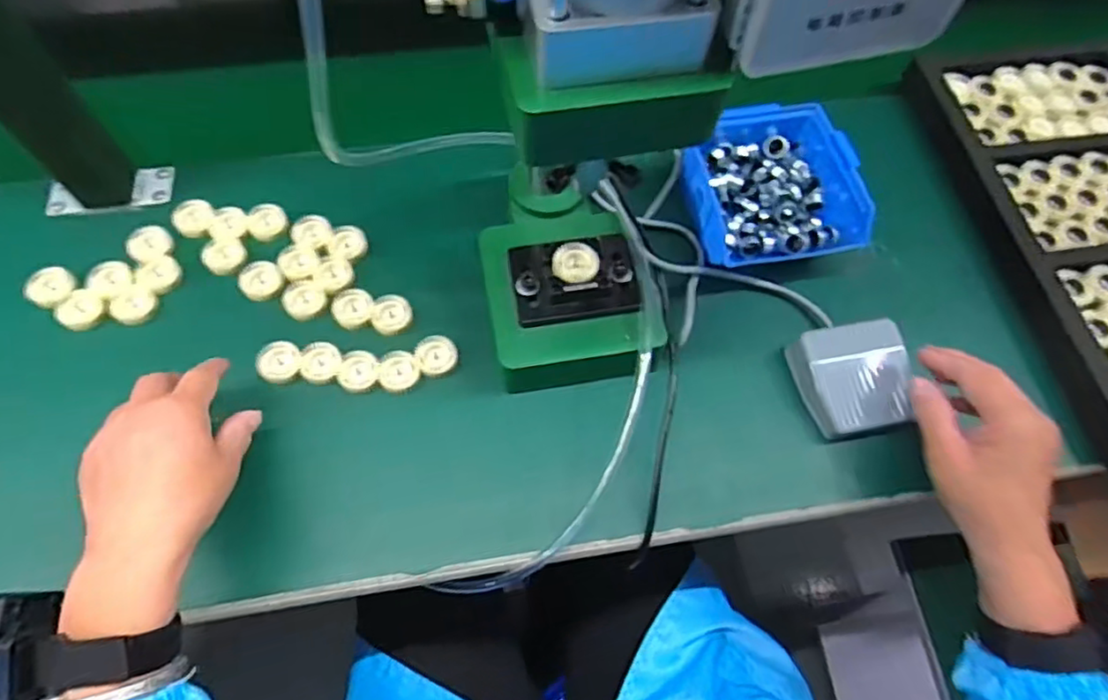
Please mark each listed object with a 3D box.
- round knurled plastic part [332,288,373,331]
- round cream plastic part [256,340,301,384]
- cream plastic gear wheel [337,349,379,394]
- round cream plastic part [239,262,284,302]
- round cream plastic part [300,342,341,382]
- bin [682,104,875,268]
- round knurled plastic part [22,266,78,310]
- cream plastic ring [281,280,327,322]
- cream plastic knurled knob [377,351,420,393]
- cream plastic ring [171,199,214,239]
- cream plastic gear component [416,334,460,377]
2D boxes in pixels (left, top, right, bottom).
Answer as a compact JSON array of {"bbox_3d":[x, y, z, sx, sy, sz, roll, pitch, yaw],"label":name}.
[{"bbox_3d":[-0.161,-0.033,0.504,0.032,0.009,0.031,1,64,-2],"label":"round knurled plastic part"},{"bbox_3d":[-0.210,0.009,0.480,0.032,0.006,0.032,1,64,-2],"label":"round cream plastic part"},{"bbox_3d":[-0.149,0.017,0.481,0.030,0.004,0.032,1,79,-5],"label":"cream plastic gear wheel"},{"bbox_3d":[-0.238,-0.057,0.513,0.033,0.012,0.032,1,64,-2],"label":"round cream plastic part"},{"bbox_3d":[-0.179,0.009,0.482,0.030,0.006,0.029,1,64,-2],"label":"round cream plastic part"},{"bbox_3d":[0.179,-0.138,0.532,0.122,0.053,0.145,-8,65,-6],"label":"bin"},{"bbox_3d":[-0.400,-0.050,0.502,0.035,0.010,0.034,1,64,-2],"label":"round knurled plastic part"},{"bbox_3d":[-0.200,-0.040,0.506,0.034,0.008,0.031,1,64,-2],"label":"cream plastic ring"},{"bbox_3d":[-0.119,0.016,0.484,0.031,0.008,0.030,-9,65,-6],"label":"cream plastic knurled knob"},{"bbox_3d":[-0.308,-0.114,0.537,0.031,0.005,0.038,-6,65,-5],"label":"cream plastic ring"},{"bbox_3d":[-0.090,0.004,0.487,0.031,0.004,0.031,0,80,0],"label":"cream plastic gear component"}]

